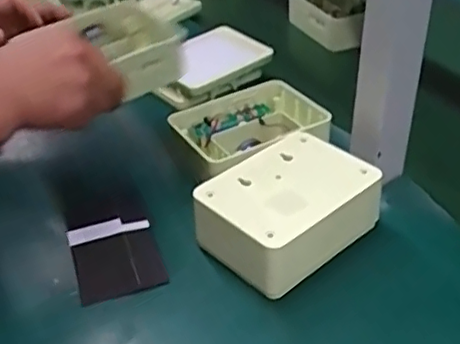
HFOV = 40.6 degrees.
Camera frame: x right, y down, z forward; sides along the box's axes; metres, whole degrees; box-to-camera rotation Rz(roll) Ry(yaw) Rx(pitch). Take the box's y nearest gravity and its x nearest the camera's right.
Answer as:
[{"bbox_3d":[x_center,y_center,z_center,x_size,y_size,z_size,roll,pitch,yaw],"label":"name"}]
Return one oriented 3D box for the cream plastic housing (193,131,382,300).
[{"bbox_3d":[0.049,0.035,0.543,0.144,0.065,0.106,-26,42,-30],"label":"cream plastic housing"}]

